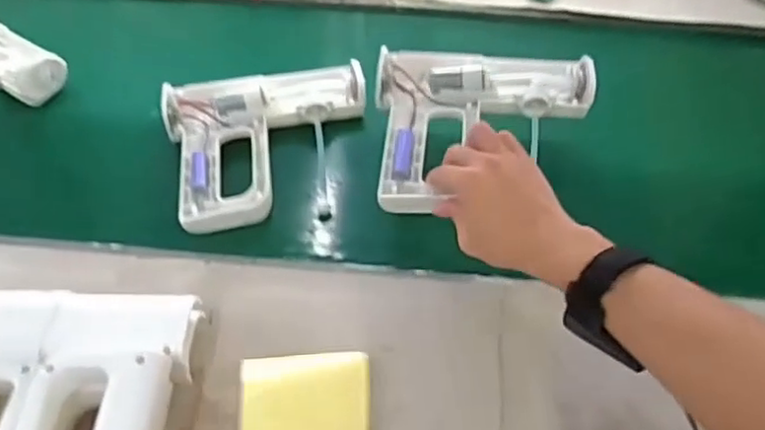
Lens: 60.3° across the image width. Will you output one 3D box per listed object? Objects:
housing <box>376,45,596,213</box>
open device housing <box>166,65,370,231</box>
[{"bbox_3d":[0.102,-0.091,0.630,0.210,0.035,0.189,-1,53,-1],"label":"housing"},{"bbox_3d":[-0.111,-0.076,0.699,0.215,0.053,0.183,-12,54,-9],"label":"open device housing"}]

